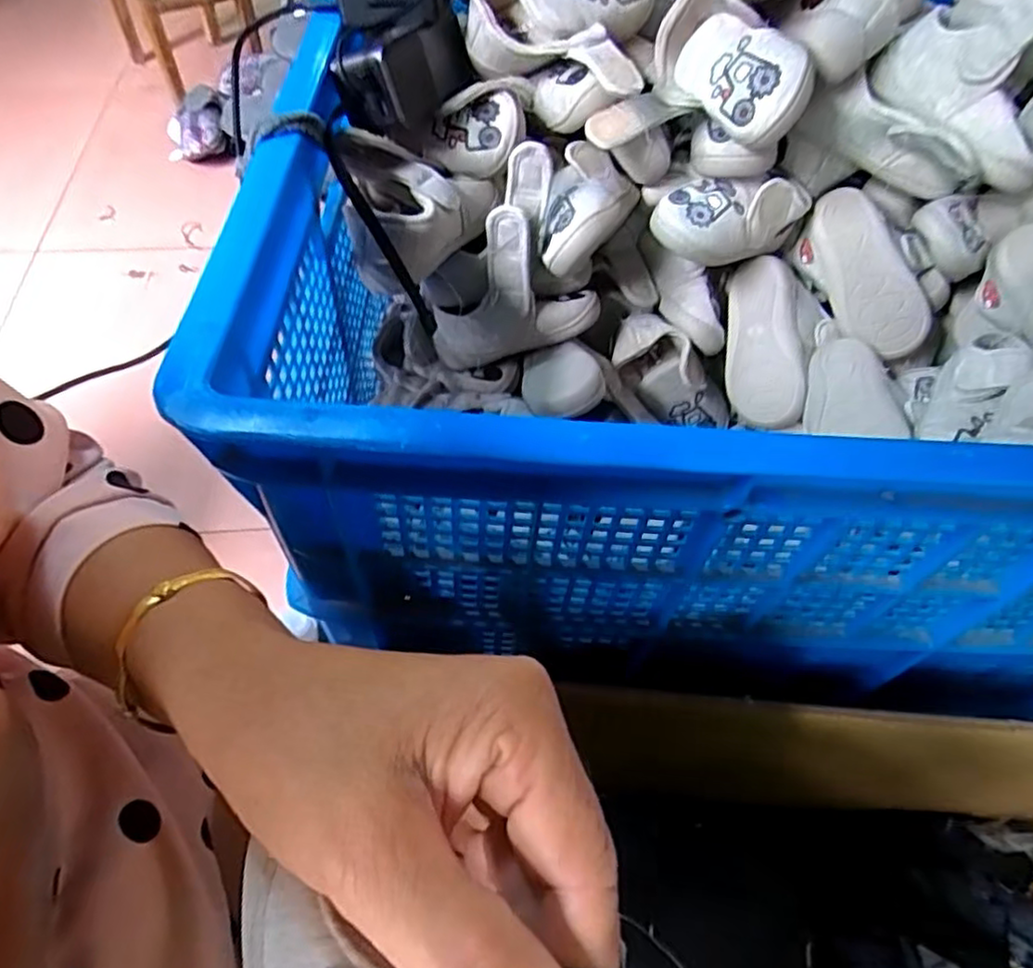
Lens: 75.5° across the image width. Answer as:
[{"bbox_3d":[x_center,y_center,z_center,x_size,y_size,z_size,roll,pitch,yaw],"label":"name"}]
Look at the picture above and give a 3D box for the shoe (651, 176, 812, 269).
[{"bbox_3d":[0.178,-0.227,0.563,0.131,0.054,0.058,-20,59,-16],"label":"shoe"}]

